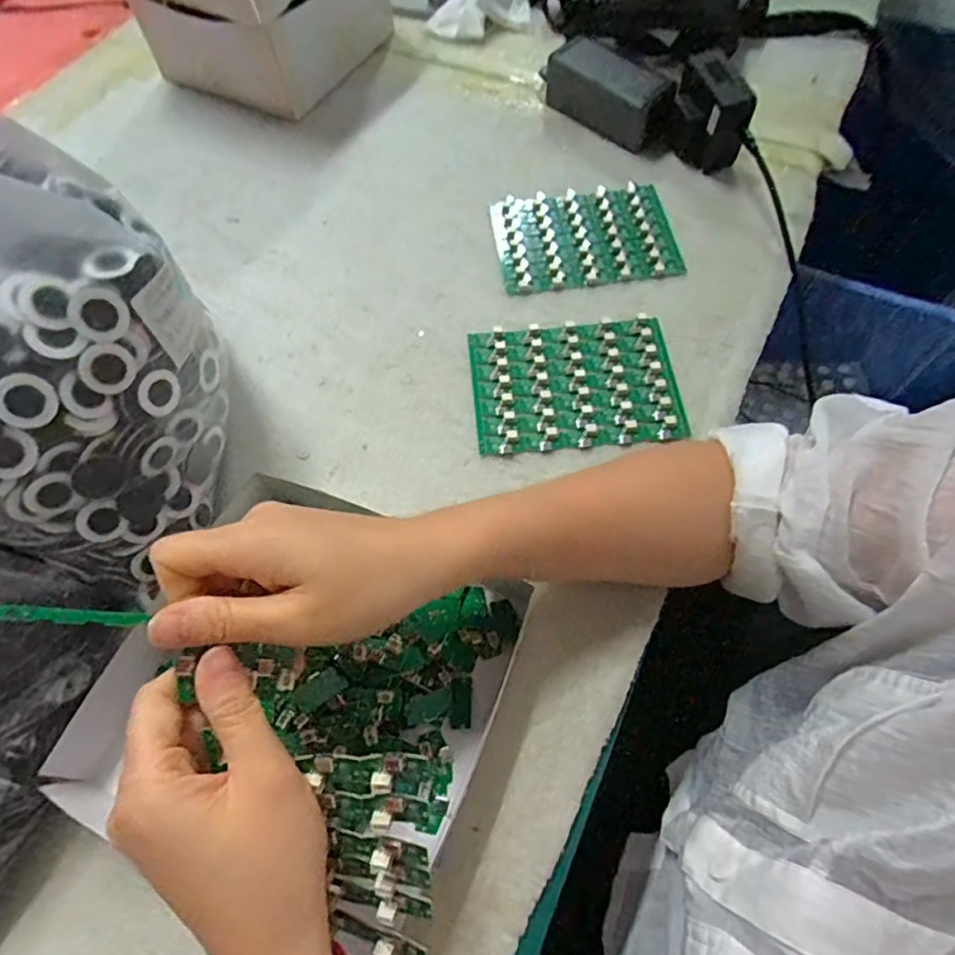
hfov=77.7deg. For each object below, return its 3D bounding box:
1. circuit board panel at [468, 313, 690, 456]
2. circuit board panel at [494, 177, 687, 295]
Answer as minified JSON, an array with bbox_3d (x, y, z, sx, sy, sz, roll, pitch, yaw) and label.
[{"bbox_3d":[0.077,-0.076,0.473,0.157,0.006,0.118,-4,63,0],"label":"circuit board panel"},{"bbox_3d":[0.099,-0.226,0.552,0.159,0.008,0.115,-7,63,-2],"label":"circuit board panel"}]

